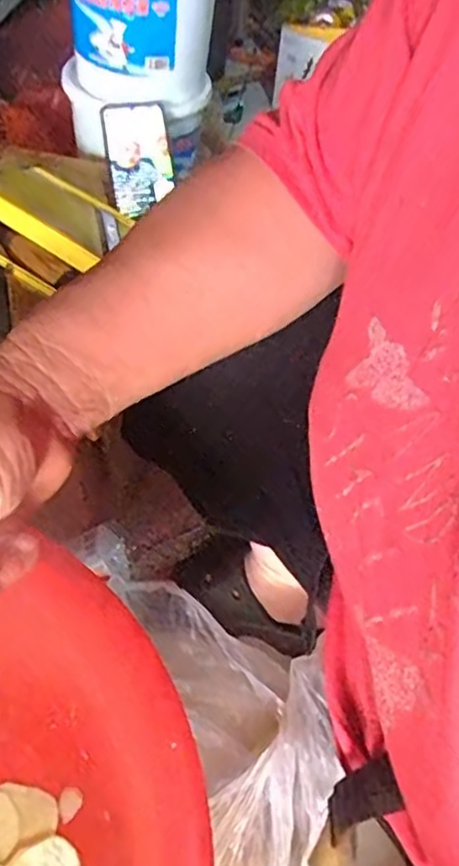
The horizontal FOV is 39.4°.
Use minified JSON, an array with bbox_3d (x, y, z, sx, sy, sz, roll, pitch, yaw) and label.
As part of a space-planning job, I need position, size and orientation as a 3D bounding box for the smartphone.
[{"bbox_3d":[-0.105,-0.324,0.758,0.073,0.011,0.154,-7,78,-13],"label":"smartphone"}]

